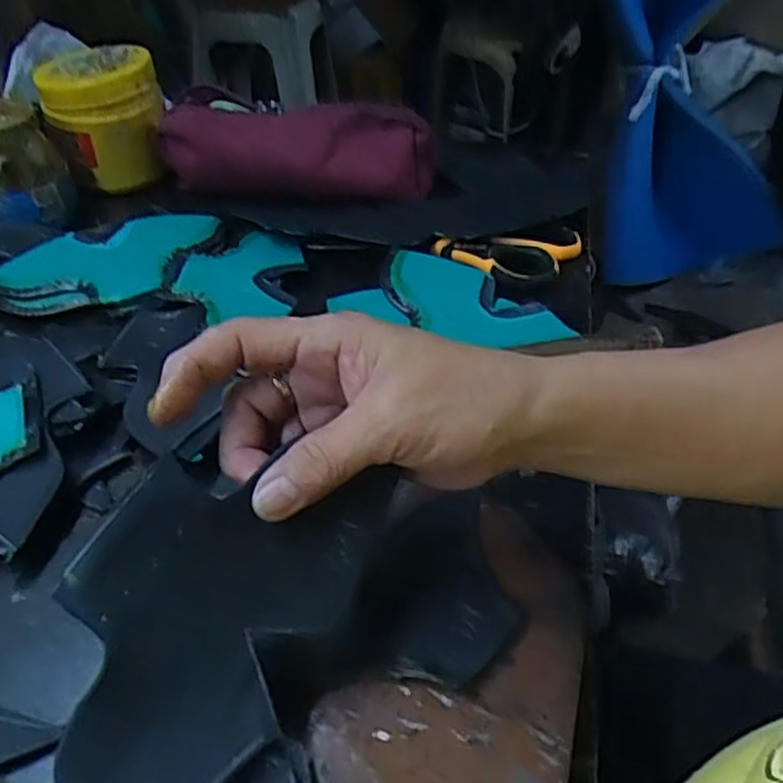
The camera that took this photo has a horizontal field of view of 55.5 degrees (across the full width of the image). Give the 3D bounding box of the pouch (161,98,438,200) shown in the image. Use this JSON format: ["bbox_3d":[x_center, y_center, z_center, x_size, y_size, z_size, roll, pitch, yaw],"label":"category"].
[{"bbox_3d":[-0.079,-0.199,0.611,0.226,0.062,0.054,3,44,4],"label":"pouch"}]

